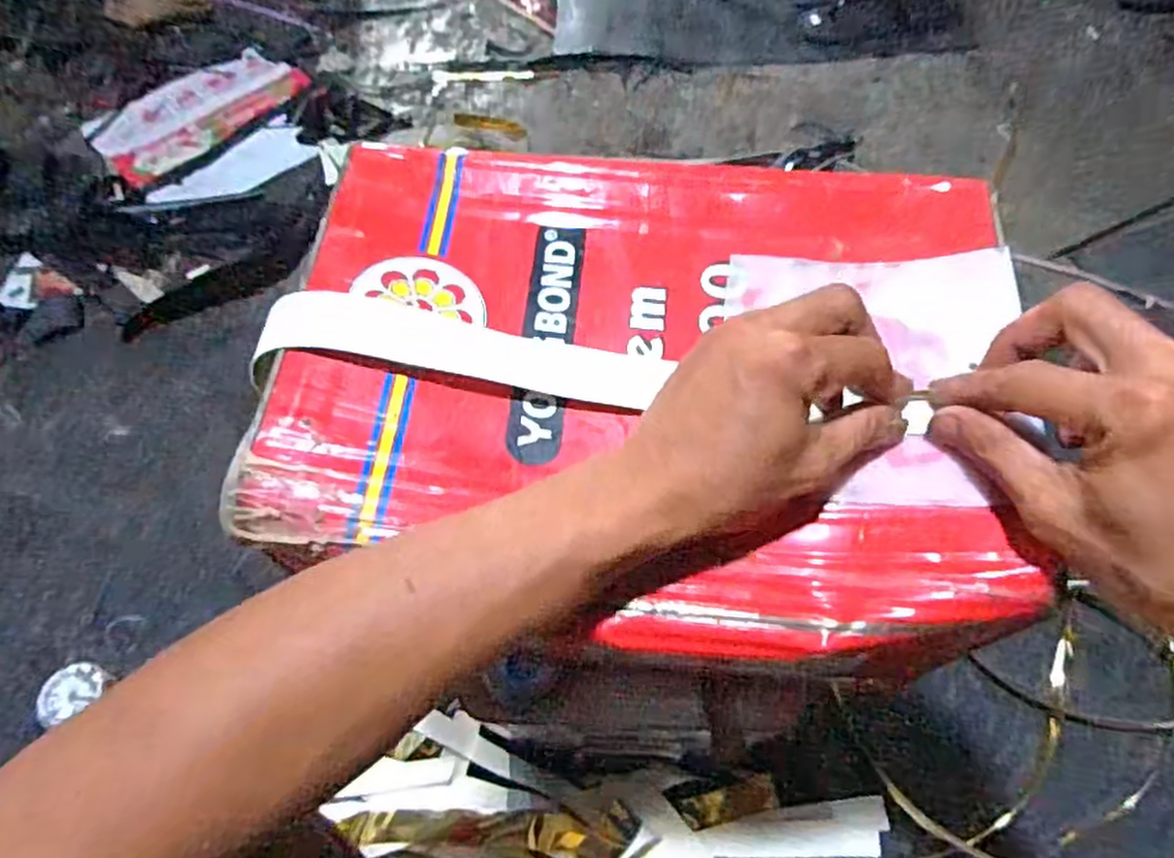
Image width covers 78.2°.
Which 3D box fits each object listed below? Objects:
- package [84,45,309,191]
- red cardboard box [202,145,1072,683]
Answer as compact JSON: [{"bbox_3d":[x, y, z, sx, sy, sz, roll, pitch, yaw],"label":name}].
[{"bbox_3d":[-0.617,-0.505,1.136,0.199,0.027,0.315,35,66,20],"label":"package"},{"bbox_3d":[0.028,-0.030,0.346,0.328,0.050,0.259,4,61,6],"label":"red cardboard box"}]

